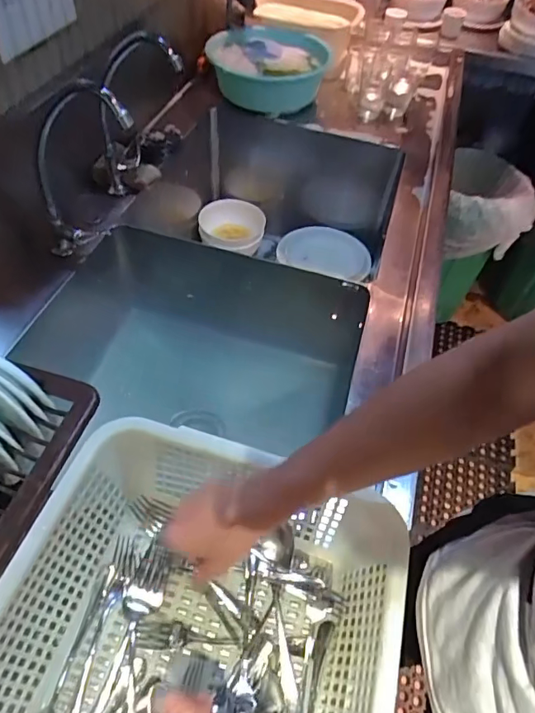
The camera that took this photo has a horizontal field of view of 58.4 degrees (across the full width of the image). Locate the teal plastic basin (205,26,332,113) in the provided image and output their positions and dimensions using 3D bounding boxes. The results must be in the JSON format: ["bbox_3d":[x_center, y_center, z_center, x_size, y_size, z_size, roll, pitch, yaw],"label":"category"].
[{"bbox_3d":[0.007,-0.716,1.186,0.288,0.102,0.280,2,53,-3],"label":"teal plastic basin"}]

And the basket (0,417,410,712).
[{"bbox_3d":[-0.079,0.301,0.429,0.337,0.127,0.420,17,53,8],"label":"basket"}]

